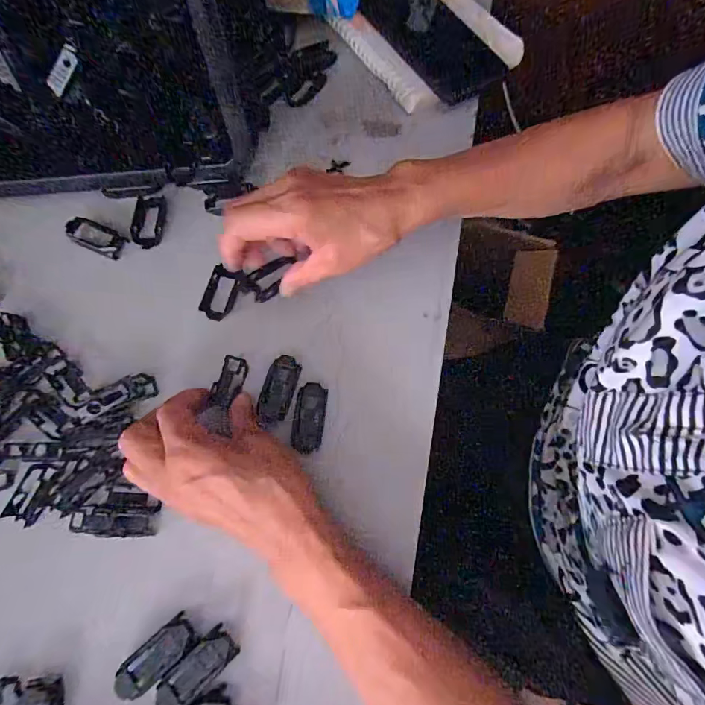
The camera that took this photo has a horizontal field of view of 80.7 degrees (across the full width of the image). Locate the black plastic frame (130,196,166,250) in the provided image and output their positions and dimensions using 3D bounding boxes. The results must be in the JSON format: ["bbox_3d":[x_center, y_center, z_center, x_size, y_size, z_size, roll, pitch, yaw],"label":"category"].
[{"bbox_3d":[-0.176,-0.112,0.358,0.026,0.004,0.046,5,80,-4],"label":"black plastic frame"}]

